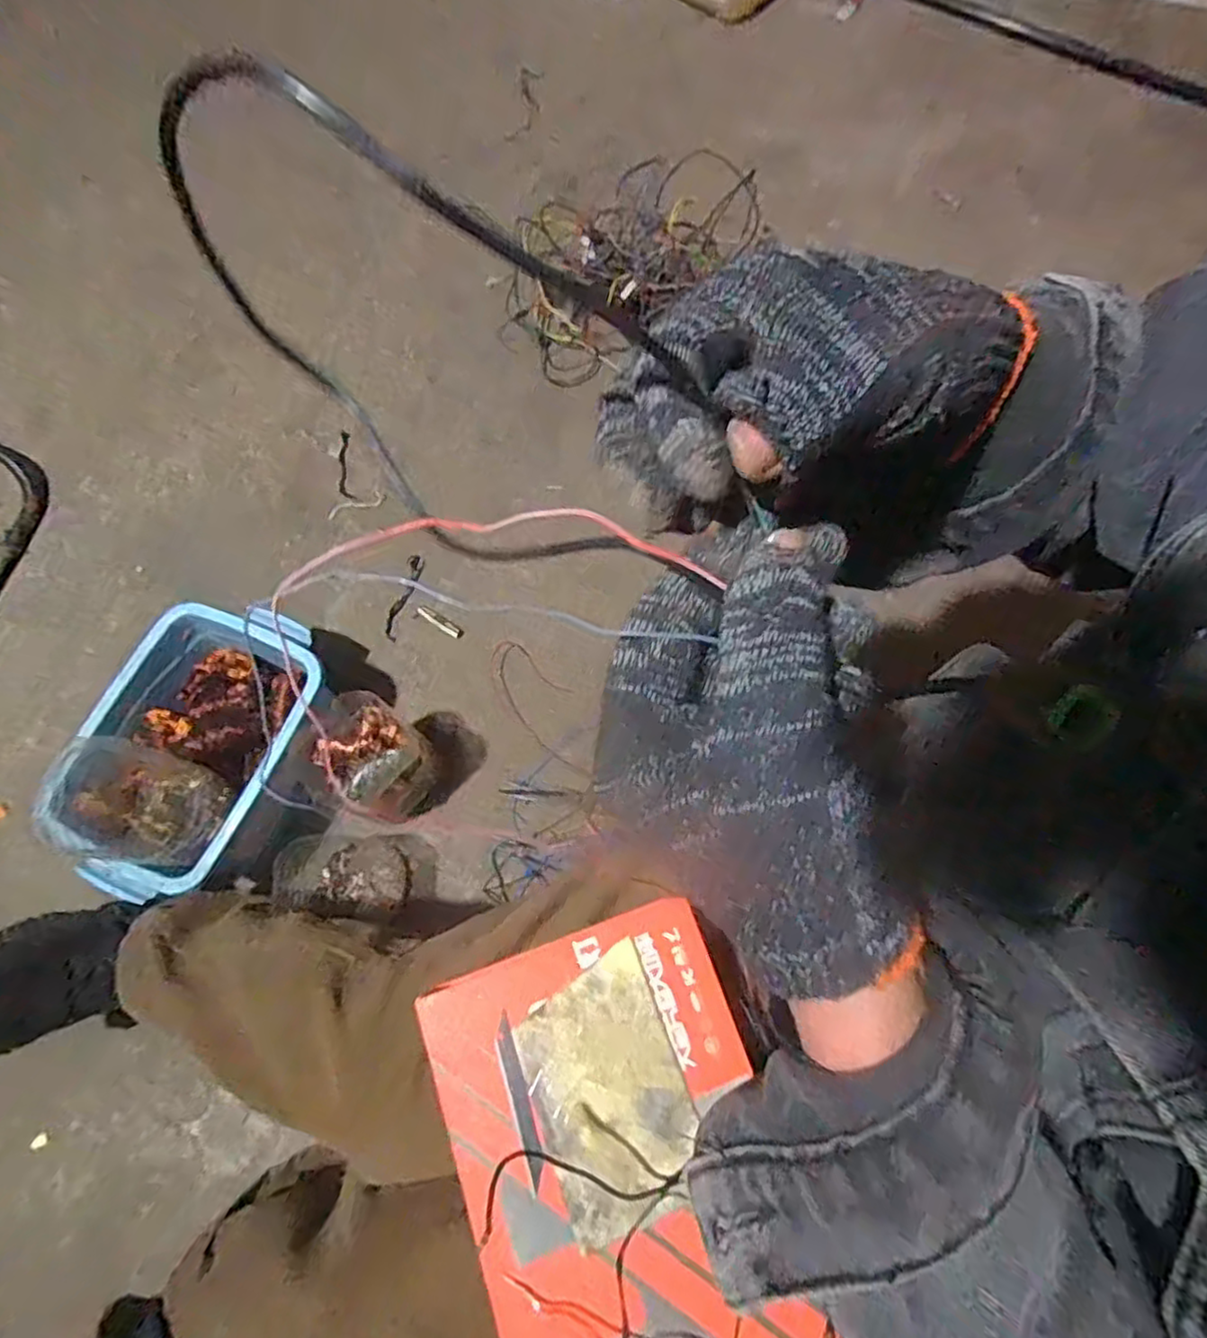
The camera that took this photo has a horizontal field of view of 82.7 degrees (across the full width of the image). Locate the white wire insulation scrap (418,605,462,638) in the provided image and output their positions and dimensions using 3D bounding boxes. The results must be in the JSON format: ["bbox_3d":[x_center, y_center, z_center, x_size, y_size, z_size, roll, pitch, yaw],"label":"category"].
[{"bbox_3d":[-0.218,-0.063,0.912,0.067,0.009,0.014,32,75,10],"label":"white wire insulation scrap"}]

